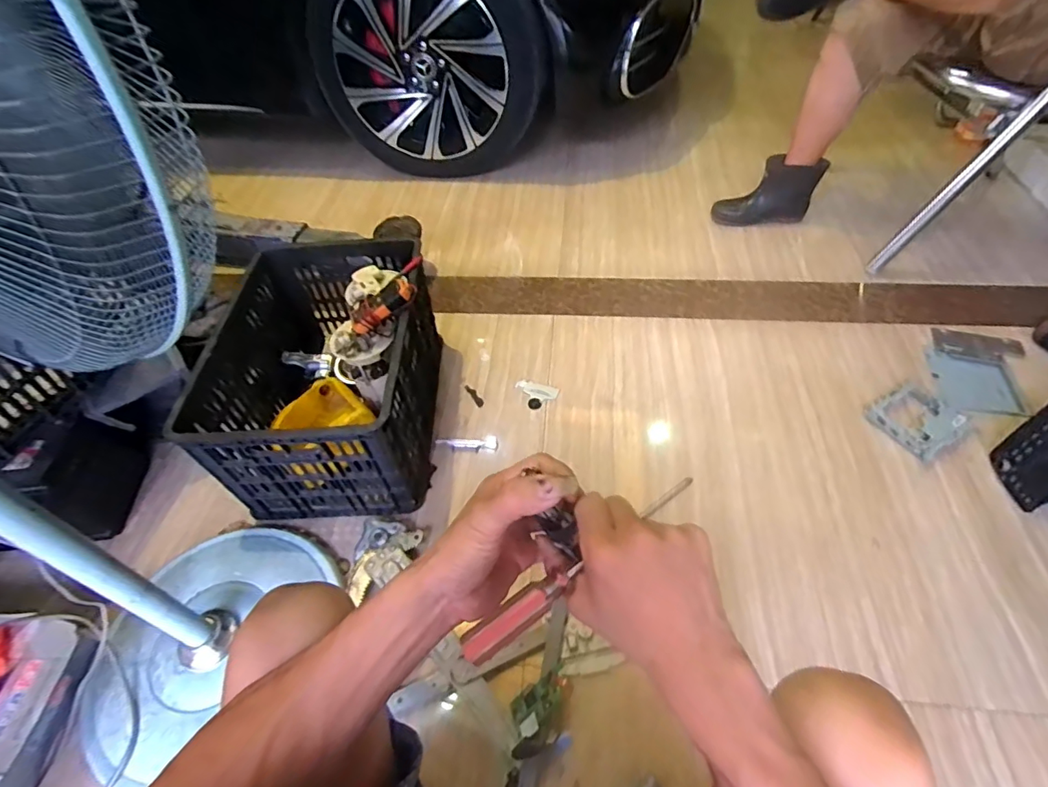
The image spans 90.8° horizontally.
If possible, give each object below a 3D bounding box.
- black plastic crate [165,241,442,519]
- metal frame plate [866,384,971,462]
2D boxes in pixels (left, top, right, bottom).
[{"bbox_3d":[-0.376,-0.043,1.043,0.363,0.305,0.514,-4,51,3],"label":"black plastic crate"},{"bbox_3d":[0.774,0.051,1.014,0.154,0.028,0.139,-27,54,-16],"label":"metal frame plate"}]

